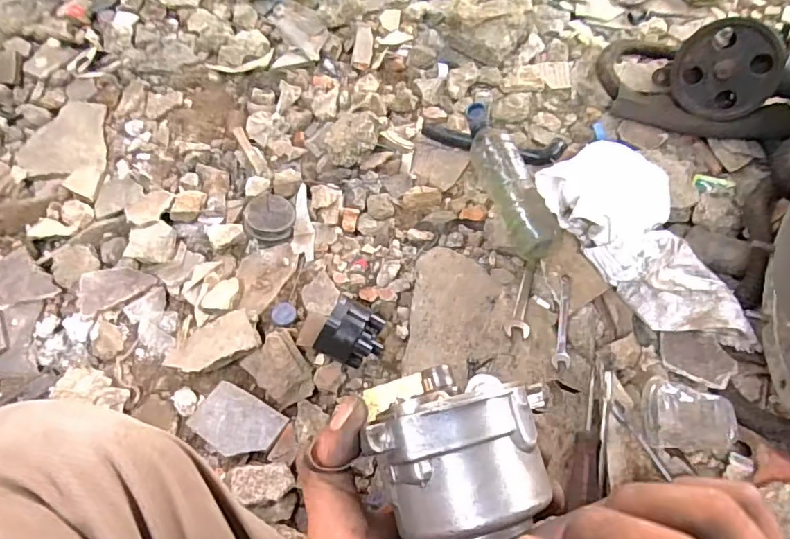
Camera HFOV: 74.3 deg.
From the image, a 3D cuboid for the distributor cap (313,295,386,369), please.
[{"bbox_3d":[-0.050,0.080,0.623,0.065,0.075,0.070,20,62,12],"label":"distributor cap"}]

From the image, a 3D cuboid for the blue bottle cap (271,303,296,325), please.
[{"bbox_3d":[-0.145,0.057,0.680,0.031,0.013,0.032,0,64,0],"label":"blue bottle cap"}]

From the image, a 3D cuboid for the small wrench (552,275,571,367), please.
[{"bbox_3d":[0.211,0.061,0.650,0.020,0.004,0.125,10,64,5],"label":"small wrench"}]

